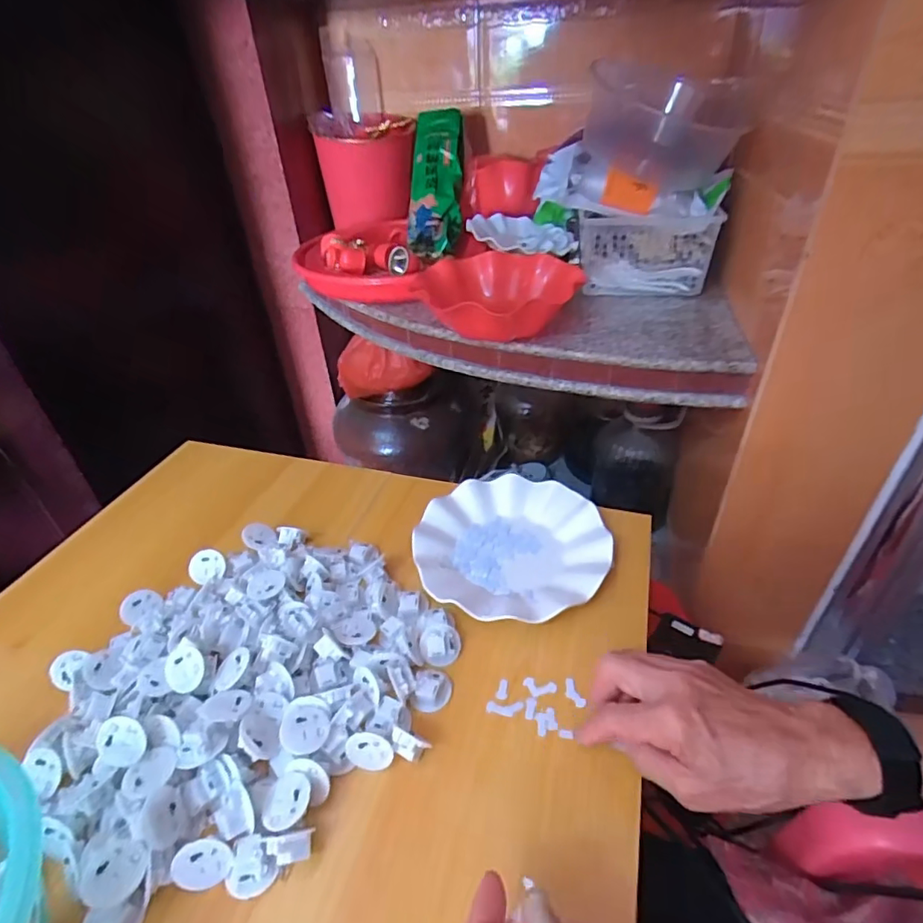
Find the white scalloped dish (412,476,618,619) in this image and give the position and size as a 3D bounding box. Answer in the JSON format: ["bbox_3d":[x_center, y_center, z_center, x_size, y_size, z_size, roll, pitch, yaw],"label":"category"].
[{"bbox_3d":[0.048,0.082,0.523,0.179,0.024,0.179,-2,37,1],"label":"white scalloped dish"}]

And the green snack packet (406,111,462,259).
[{"bbox_3d":[-0.043,-0.501,0.967,0.091,0.048,0.294,2,75,6],"label":"green snack packet"}]

